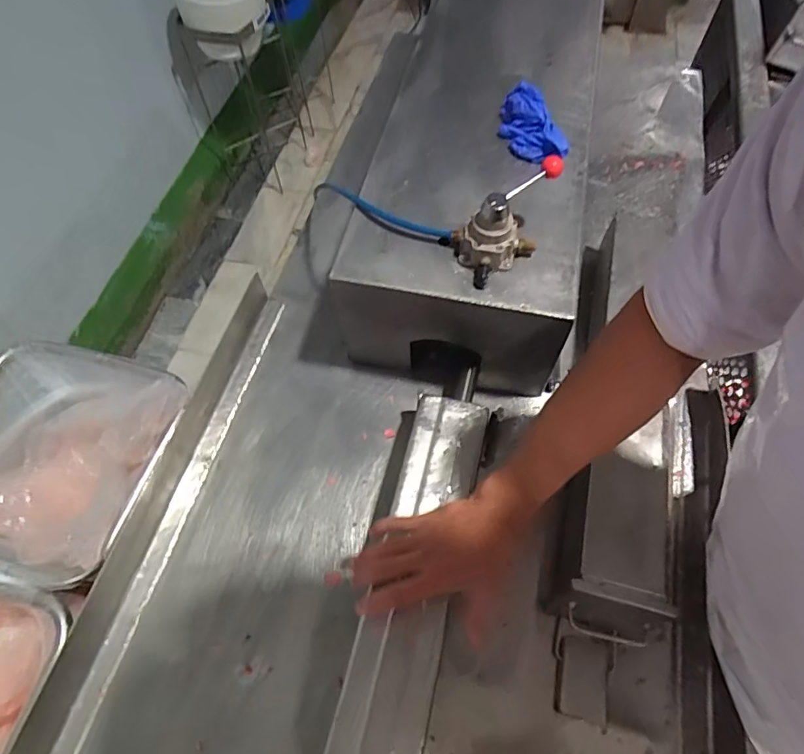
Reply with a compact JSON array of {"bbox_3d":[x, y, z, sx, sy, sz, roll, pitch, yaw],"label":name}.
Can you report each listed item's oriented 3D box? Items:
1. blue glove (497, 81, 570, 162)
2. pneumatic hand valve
[{"bbox_3d":[0.176,-0.347,0.704,0.061,0.043,0.128,-20,62,-8],"label":"blue glove"},{"bbox_3d":[0.126,-0.187,0.599,0.127,0.096,0.077,-27,63,-11],"label":"pneumatic hand valve"}]

